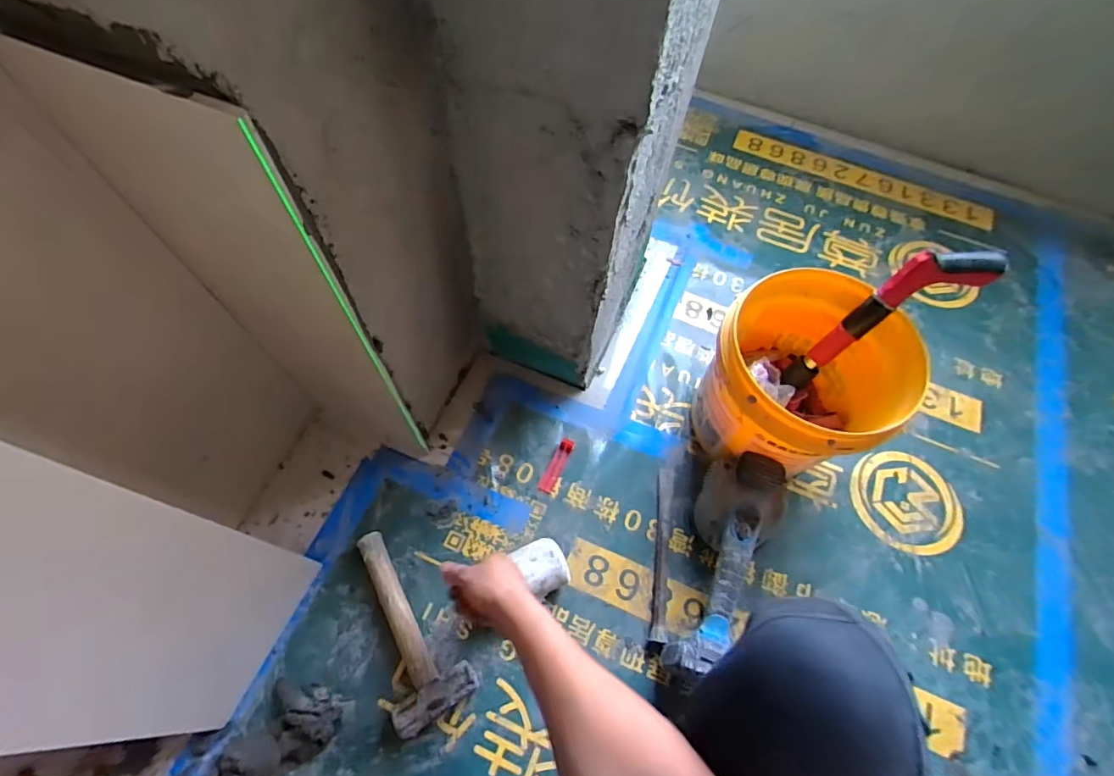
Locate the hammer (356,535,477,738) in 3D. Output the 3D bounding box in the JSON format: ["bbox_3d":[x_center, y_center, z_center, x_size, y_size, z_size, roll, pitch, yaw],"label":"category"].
[{"bbox_3d":[-0.199,0.303,0.672,0.103,0.044,0.247,-27,69,-14],"label":"hammer"}]

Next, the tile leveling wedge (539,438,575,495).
[{"bbox_3d":[0.001,0.119,0.786,0.023,0.014,0.088,26,66,9],"label":"tile leveling wedge"}]

